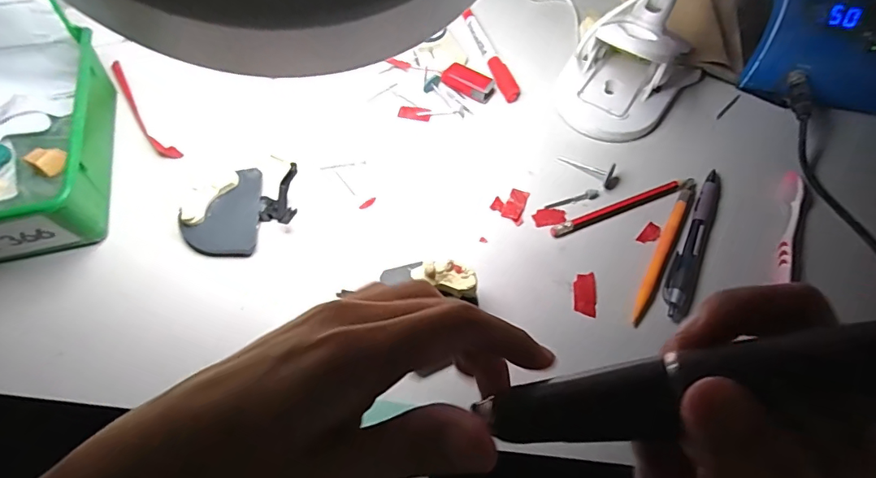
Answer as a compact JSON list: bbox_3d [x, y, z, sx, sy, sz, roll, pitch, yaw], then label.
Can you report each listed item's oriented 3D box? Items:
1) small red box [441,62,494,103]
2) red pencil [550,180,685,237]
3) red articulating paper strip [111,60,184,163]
[{"bbox_3d":[0.028,-0.142,0.429,0.045,0.009,0.026,29,64,13],"label":"small red box"},{"bbox_3d":[0.143,-0.027,0.377,0.121,0.004,0.009,-21,64,-13],"label":"red pencil"},{"bbox_3d":[-0.249,-0.108,0.398,0.015,0.007,0.122,-35,68,-19],"label":"red articulating paper strip"}]

